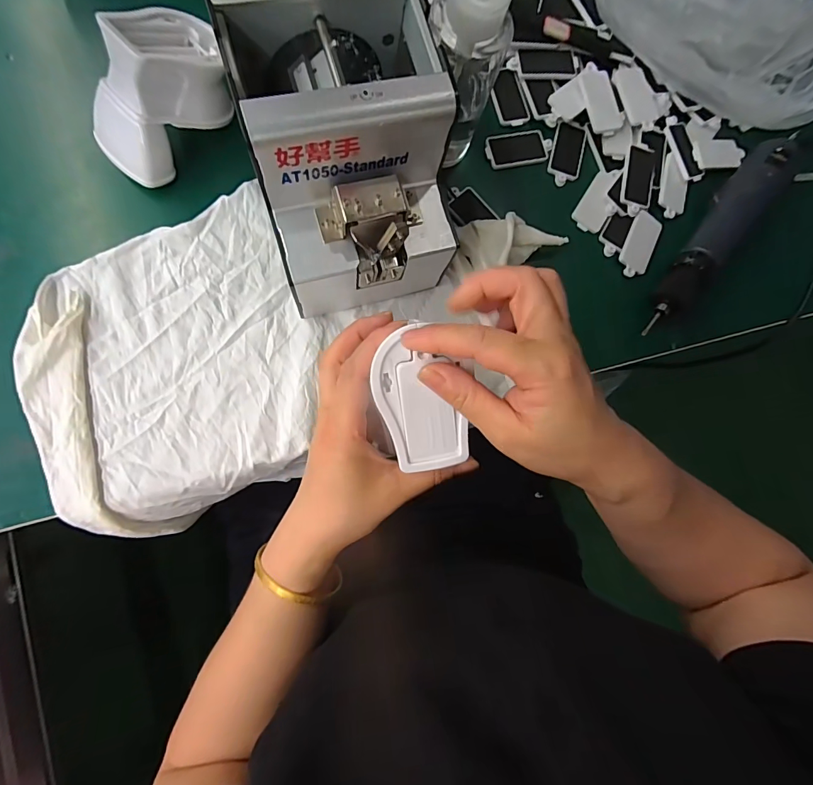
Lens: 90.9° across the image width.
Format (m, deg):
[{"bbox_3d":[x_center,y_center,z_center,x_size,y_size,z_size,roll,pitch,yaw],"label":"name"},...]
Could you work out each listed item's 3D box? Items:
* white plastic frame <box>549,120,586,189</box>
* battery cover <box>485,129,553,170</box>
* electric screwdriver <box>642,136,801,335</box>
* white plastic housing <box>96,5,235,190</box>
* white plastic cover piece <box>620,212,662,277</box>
[{"bbox_3d":[0.165,-0.245,0.410,0.034,0.007,0.067,14,82,-6],"label":"white plastic frame"},{"bbox_3d":[0.113,-0.247,0.405,0.067,0.005,0.035,-15,86,-9],"label":"battery cover"},{"bbox_3d":[0.312,-0.160,0.400,0.043,0.031,0.251,40,80,-2],"label":"electric screwdriver"},{"bbox_3d":[-0.196,-0.236,0.316,0.064,0.082,0.119,44,80,-1],"label":"white plastic housing"},{"bbox_3d":[0.235,-0.149,0.404,0.031,0.006,0.066,26,81,-4],"label":"white plastic cover piece"}]

